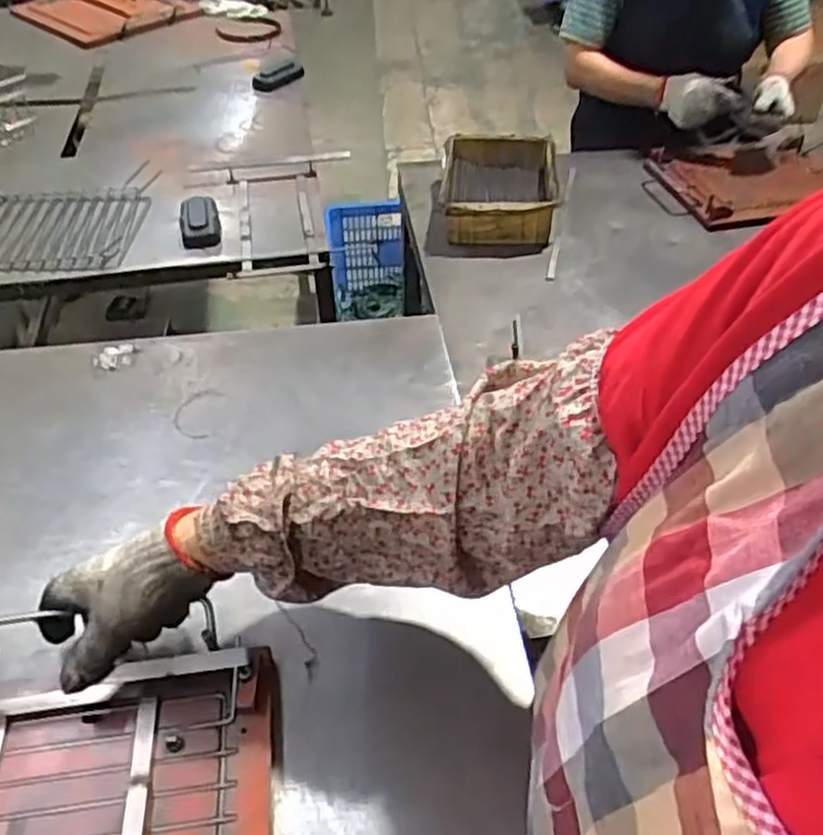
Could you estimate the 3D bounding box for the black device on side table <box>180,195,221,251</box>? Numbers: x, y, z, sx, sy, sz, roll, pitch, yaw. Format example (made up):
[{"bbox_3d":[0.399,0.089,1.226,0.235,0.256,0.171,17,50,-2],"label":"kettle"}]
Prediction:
[{"bbox_3d":[-0.293,-0.272,1.029,0.052,0.039,0.079,-10,48,-12],"label":"black device on side table"}]

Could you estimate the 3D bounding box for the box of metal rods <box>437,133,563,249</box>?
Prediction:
[{"bbox_3d":[0.137,-0.378,1.217,0.182,0.068,0.254,5,47,1],"label":"box of metal rods"}]

